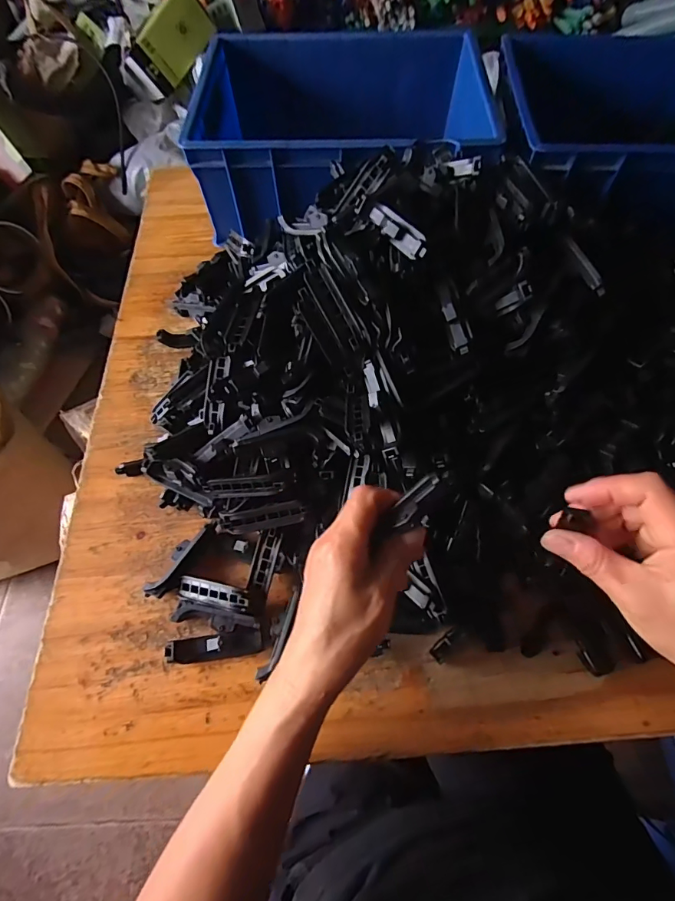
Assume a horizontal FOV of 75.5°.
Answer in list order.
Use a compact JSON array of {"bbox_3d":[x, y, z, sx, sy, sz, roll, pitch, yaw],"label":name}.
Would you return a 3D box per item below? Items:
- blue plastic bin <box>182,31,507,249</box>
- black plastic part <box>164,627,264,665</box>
[{"bbox_3d":[0.002,-0.393,0.553,0.332,0.122,0.272,4,62,2],"label":"blue plastic bin"},{"bbox_3d":[-0.092,0.149,0.330,0.069,0.016,0.020,-11,62,-5],"label":"black plastic part"}]

